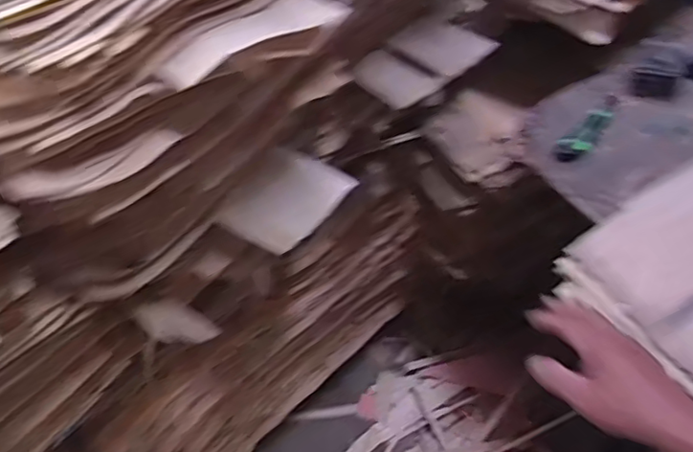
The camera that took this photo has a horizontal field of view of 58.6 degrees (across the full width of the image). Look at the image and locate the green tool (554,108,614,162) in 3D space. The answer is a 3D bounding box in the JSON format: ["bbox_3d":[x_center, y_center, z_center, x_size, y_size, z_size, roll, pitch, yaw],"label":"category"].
[{"bbox_3d":[0.400,-0.153,1.036,0.050,0.021,0.150,31,59,29],"label":"green tool"}]

